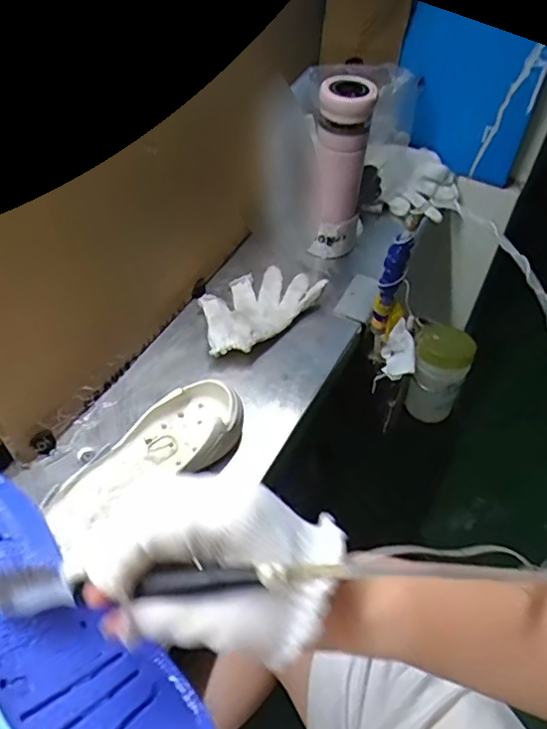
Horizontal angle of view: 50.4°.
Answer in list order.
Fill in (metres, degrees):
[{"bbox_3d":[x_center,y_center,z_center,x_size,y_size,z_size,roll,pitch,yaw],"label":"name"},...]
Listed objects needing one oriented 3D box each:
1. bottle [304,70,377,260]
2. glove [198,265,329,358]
[{"bbox_3d":[0.086,-0.251,0.766,0.080,0.229,0.063,10,45,4],"label":"bottle"},{"bbox_3d":[-0.026,-0.076,0.744,0.103,0.035,0.174,36,52,27],"label":"glove"}]

